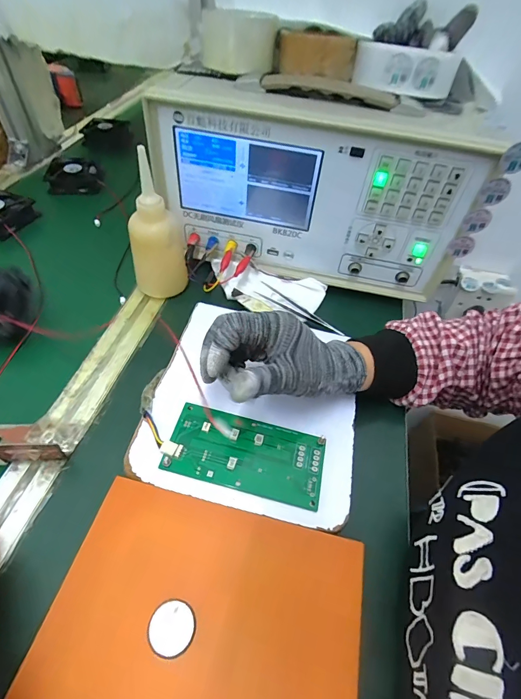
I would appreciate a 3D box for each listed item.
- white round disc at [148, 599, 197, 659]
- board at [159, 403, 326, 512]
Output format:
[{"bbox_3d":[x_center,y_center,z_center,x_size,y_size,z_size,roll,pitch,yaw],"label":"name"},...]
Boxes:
[{"bbox_3d":[-0.057,0.179,0.228,0.028,0.006,0.028,15,52,7],"label":"white round disc"},{"bbox_3d":[-0.012,0.088,0.308,0.133,0.007,0.064,13,51,5],"label":"board"}]

